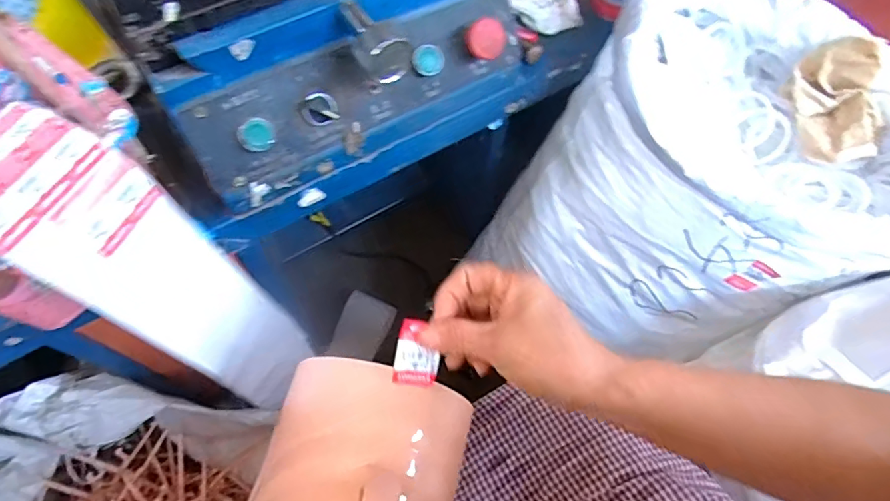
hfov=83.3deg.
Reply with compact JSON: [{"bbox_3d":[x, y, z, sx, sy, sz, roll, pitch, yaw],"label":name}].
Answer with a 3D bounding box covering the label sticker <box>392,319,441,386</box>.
[{"bbox_3d":[-0.017,0.068,0.331,0.029,0.004,0.045,8,97,-18],"label":"label sticker"}]

